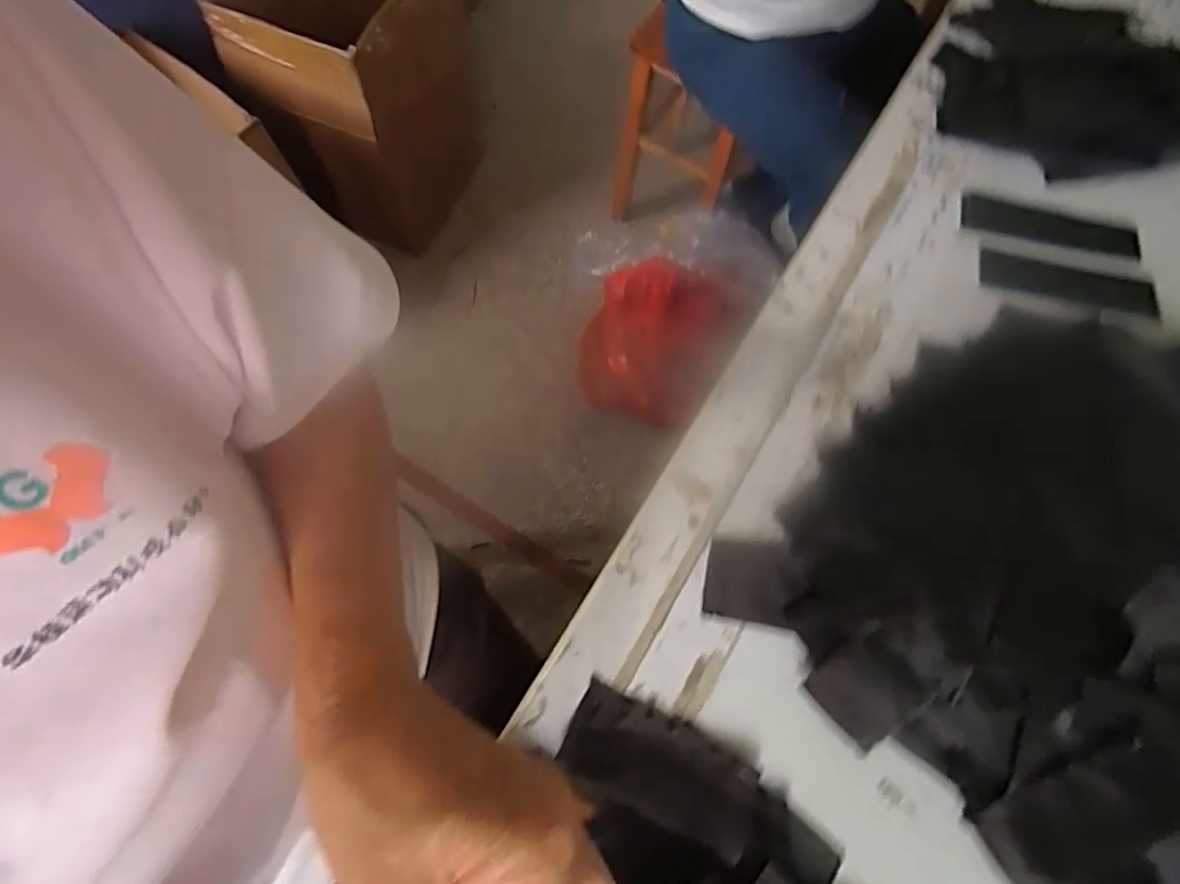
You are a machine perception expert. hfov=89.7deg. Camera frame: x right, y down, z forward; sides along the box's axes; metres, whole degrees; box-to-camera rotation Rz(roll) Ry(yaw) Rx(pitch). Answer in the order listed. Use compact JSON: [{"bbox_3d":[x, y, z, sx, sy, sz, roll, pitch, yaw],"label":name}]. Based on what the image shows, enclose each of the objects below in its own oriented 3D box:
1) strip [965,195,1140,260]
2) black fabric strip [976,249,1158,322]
[{"bbox_3d":[0.411,-0.194,0.534,0.155,0.005,0.040,11,69,1],"label":"strip"},{"bbox_3d":[0.412,-0.137,0.510,0.151,0.004,0.040,12,69,2],"label":"black fabric strip"}]

